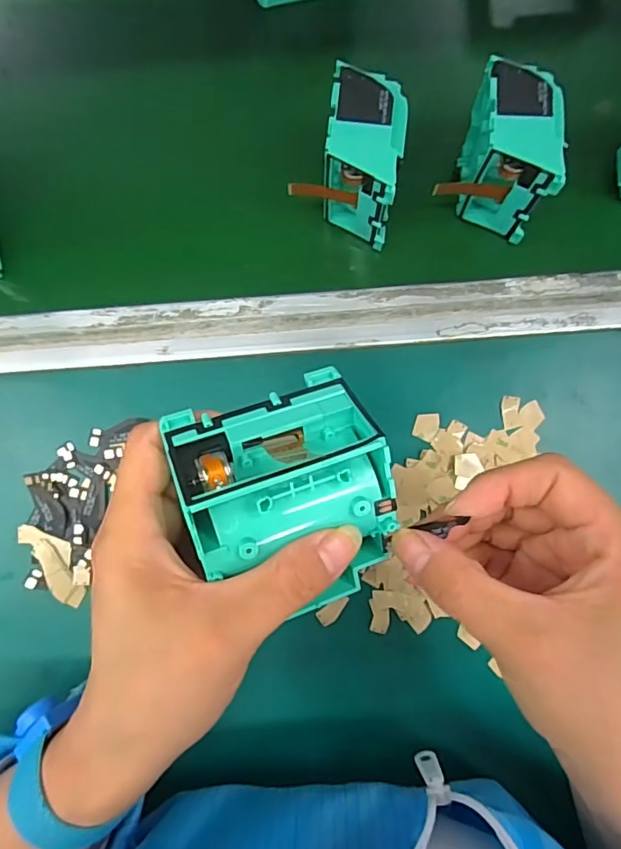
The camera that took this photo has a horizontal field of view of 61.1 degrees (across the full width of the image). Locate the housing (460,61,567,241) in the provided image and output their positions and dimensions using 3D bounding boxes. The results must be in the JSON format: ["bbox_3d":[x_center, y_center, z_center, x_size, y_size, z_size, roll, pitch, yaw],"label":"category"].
[{"bbox_3d":[0.114,-0.157,0.318,0.053,0.085,0.060,15,89,4],"label":"housing"}]

